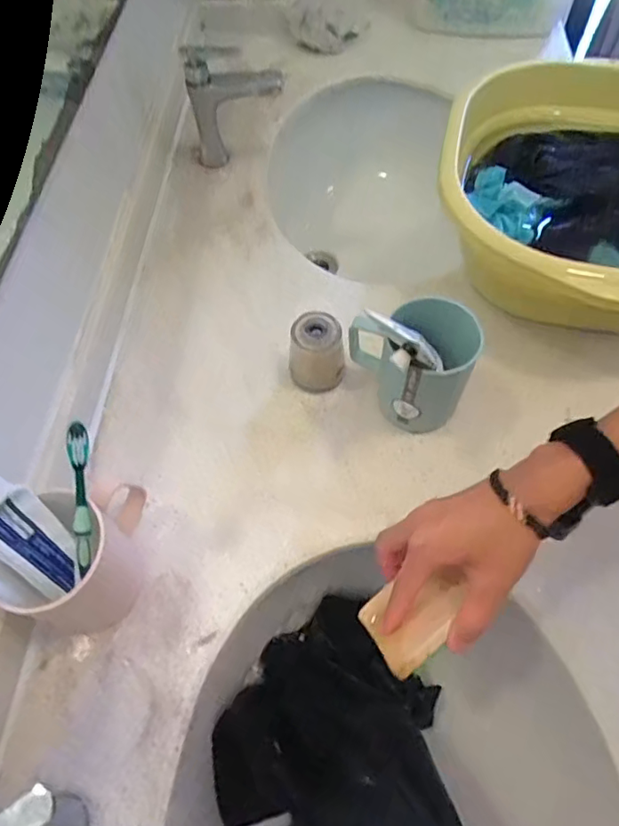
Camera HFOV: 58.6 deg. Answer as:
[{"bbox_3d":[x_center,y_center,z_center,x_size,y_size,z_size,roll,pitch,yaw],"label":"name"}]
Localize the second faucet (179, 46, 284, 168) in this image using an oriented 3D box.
[{"bbox_3d":[-0.090,-0.375,0.684,0.116,0.134,0.036,-1,60,2],"label":"second faucet"}]

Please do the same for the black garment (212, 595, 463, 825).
[{"bbox_3d":[0.022,0.277,0.457,0.194,0.132,0.197,-1,60,2],"label":"black garment"}]

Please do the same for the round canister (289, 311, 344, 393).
[{"bbox_3d":[0.008,-0.057,0.537,0.048,0.076,0.045,-1,60,2],"label":"round canister"}]

